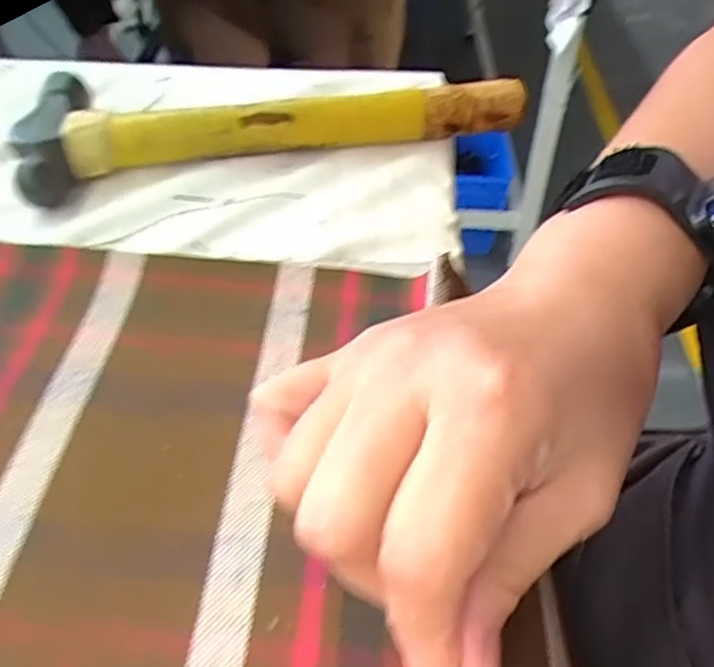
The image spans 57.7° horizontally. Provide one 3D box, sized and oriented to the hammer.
[{"bbox_3d":[-0.047,-0.128,0.359,0.262,0.031,0.086,-11,49,-11],"label":"hammer"}]

